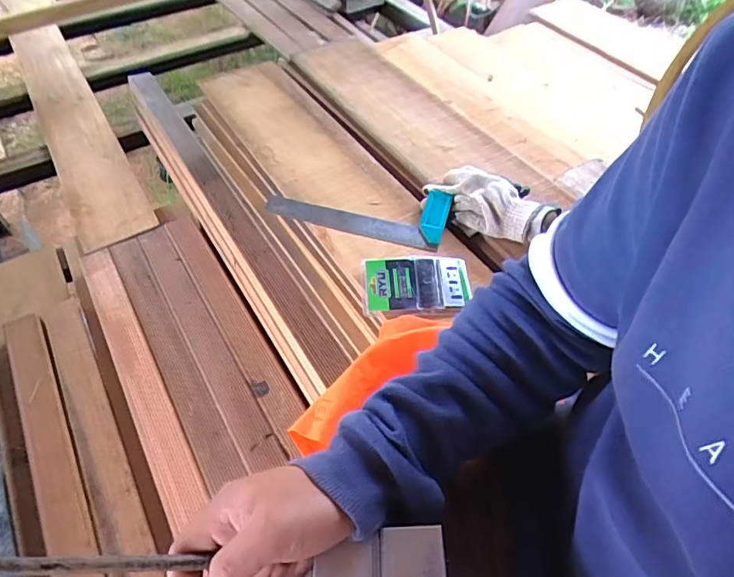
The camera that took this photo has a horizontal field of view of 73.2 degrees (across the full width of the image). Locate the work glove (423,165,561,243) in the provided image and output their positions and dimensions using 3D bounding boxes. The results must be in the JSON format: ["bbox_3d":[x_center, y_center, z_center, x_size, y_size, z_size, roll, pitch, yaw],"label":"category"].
[{"bbox_3d":[0.184,-0.140,0.795,0.083,0.062,0.206,-38,59,-26],"label":"work glove"}]

